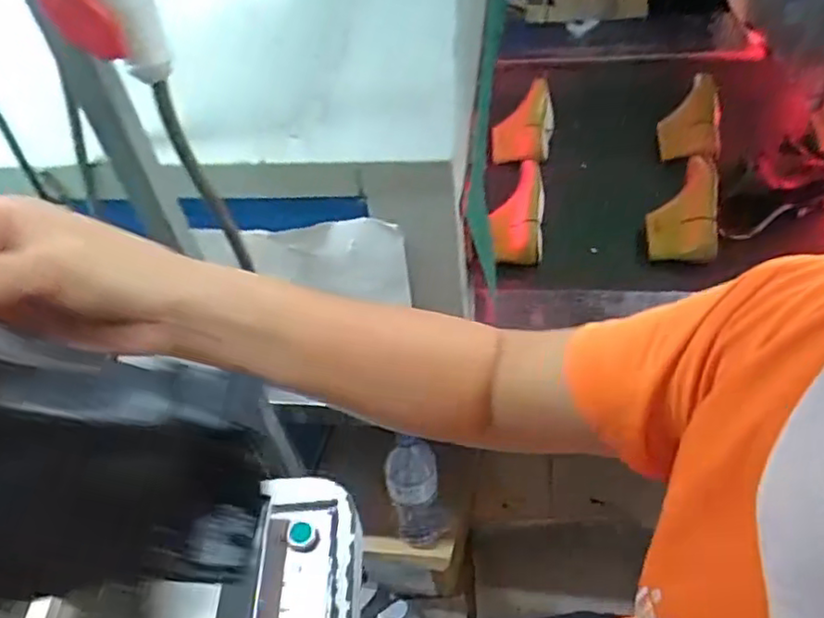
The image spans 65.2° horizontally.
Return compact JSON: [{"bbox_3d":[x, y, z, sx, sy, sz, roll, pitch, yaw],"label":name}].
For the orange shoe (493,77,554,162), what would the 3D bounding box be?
[{"bbox_3d":[0.227,-0.368,1.292,0.114,0.076,0.232,8,49,14],"label":"orange shoe"}]

